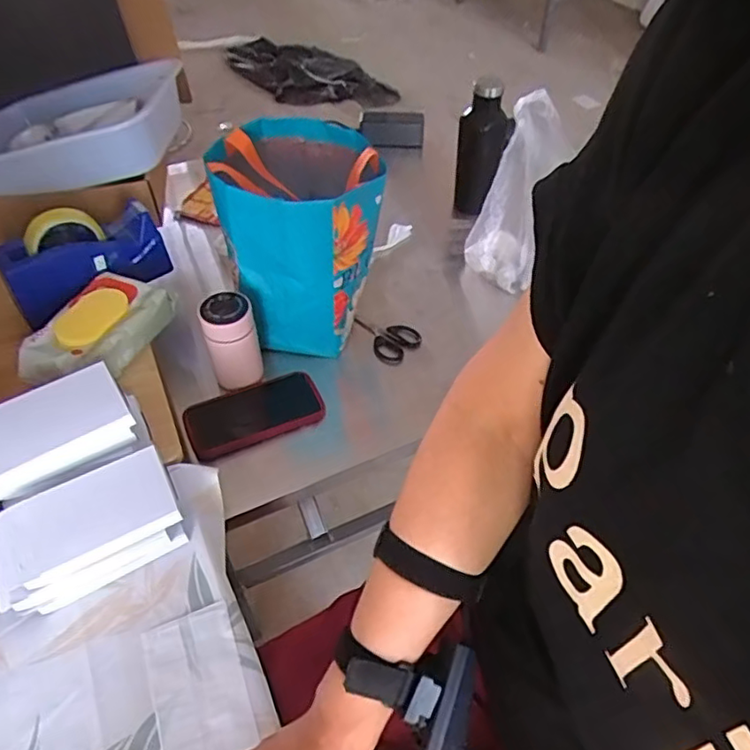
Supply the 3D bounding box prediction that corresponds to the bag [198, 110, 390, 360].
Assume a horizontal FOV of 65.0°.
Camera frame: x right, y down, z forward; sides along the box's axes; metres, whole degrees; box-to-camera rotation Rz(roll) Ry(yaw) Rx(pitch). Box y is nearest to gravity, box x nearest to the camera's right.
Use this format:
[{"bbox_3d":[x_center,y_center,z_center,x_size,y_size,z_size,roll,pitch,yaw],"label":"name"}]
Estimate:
[{"bbox_3d":[-0.101,-0.200,0.811,0.195,0.224,0.245,-8,50,-7],"label":"bag"}]

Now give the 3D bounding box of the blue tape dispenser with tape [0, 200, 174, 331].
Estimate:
[{"bbox_3d":[-0.386,-0.159,0.790,0.204,0.112,0.070,-31,56,-25],"label":"blue tape dispenser with tape"}]

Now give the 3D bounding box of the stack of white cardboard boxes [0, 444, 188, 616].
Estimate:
[{"bbox_3d":[-0.274,0.149,0.570,0.160,0.057,0.097,-22,53,-18],"label":"stack of white cardboard boxes"}]

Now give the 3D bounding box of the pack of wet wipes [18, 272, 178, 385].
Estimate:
[{"bbox_3d":[-0.348,-0.054,0.734,0.104,0.056,0.180,13,51,10],"label":"pack of wet wipes"}]

